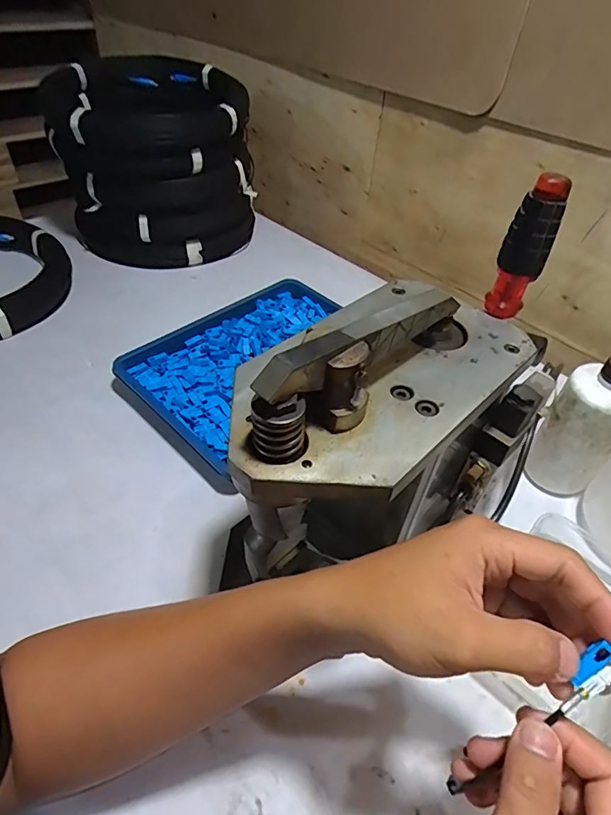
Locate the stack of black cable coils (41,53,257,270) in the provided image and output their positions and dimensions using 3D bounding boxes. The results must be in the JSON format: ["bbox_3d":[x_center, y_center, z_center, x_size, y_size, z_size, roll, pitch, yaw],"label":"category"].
[{"bbox_3d":[-0.253,-0.407,0.813,0.291,0.233,0.271,-19,50,-23],"label":"stack of black cable coils"}]

